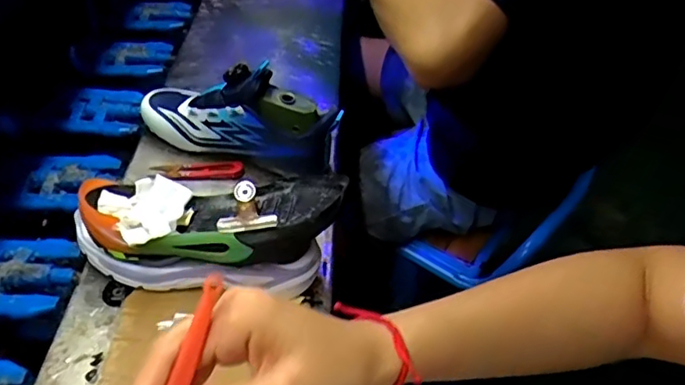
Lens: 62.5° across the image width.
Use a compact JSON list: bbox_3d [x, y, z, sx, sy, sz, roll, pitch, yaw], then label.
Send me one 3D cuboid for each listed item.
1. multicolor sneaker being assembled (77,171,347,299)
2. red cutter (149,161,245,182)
[{"bbox_3d":[-0.122,0.028,0.518,0.236,0.083,0.100,6,46,-1],"label":"multicolor sneaker being assembled"},{"bbox_3d":[-0.165,-0.025,0.637,0.103,0.012,0.026,5,46,-2],"label":"red cutter"}]

